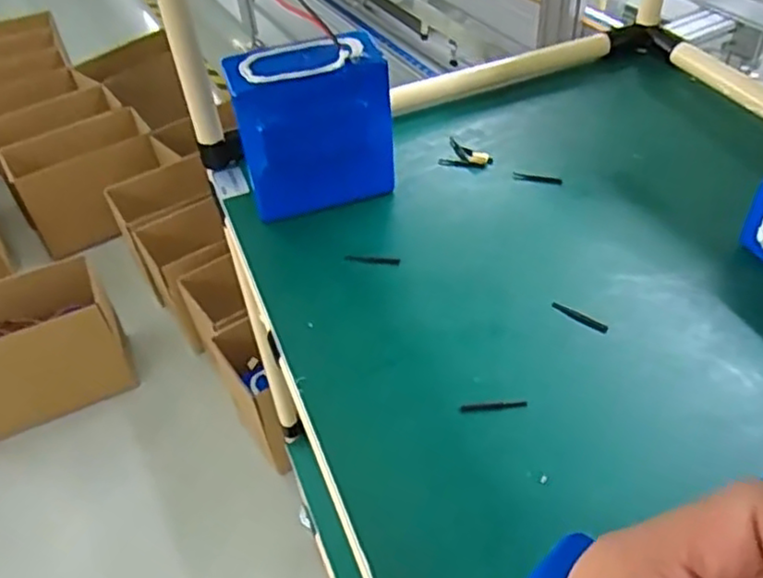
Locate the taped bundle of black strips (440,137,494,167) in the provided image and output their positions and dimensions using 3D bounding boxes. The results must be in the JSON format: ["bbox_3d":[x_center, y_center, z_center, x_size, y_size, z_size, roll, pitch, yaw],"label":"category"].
[{"bbox_3d":[0.094,-0.150,0.748,0.057,0.011,0.043,5,45,11],"label":"taped bundle of black strips"}]

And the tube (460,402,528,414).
[{"bbox_3d":[0.086,0.090,0.524,0.050,0.004,0.006,-5,44,1],"label":"tube"}]

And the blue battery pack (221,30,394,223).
[{"bbox_3d":[-0.065,-0.148,0.676,0.144,0.172,0.062,-19,46,-13],"label":"blue battery pack"}]

